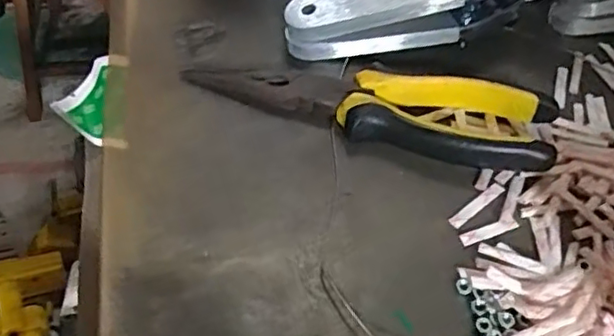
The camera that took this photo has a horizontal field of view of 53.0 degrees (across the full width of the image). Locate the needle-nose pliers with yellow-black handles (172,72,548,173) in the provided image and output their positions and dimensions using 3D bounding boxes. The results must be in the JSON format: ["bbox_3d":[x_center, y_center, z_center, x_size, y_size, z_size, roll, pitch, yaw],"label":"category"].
[{"bbox_3d":[0.031,-0.034,0.320,0.187,0.022,0.043,13,53,8],"label":"needle-nose pliers with yellow-black handles"}]

